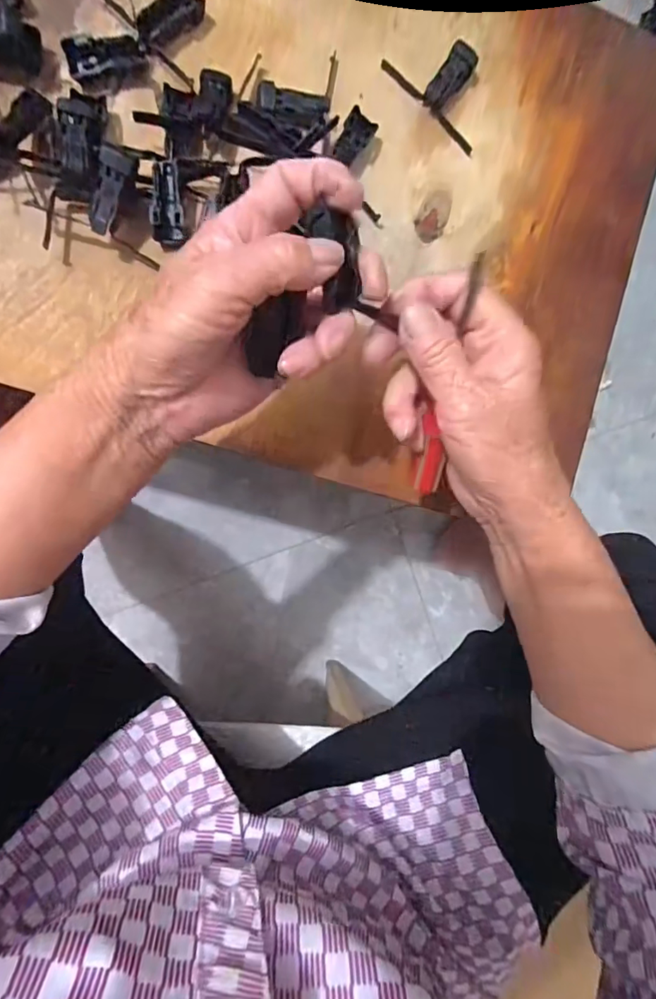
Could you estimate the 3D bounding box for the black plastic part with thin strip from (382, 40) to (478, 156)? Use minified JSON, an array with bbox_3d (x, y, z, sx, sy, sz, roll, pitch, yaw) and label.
[{"bbox_3d":[0.086,-0.294,0.345,0.082,0.015,0.048,41,84,-8],"label":"black plastic part with thin strip"}]

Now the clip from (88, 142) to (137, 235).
[{"bbox_3d":[-0.132,-0.185,0.294,0.015,0.014,0.047,25,105,-9],"label":"clip"}]

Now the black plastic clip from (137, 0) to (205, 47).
[{"bbox_3d":[-0.102,-0.309,0.312,0.048,0.012,0.021,-45,97,-6],"label":"black plastic clip"}]

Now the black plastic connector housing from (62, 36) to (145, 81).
[{"bbox_3d":[-0.139,-0.275,0.304,0.045,0.010,0.017,-15,93,-9],"label":"black plastic connector housing"}]

